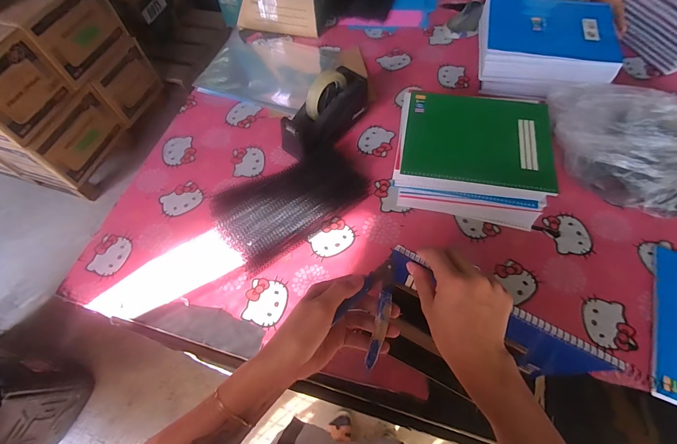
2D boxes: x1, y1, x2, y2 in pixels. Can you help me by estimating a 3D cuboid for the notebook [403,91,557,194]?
[{"bbox_3d":[0.244,-0.149,0.602,0.241,0.023,0.195,9,63,7],"label":"notebook"}]

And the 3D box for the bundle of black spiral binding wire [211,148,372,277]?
[{"bbox_3d":[-0.094,-0.050,0.653,0.274,0.040,0.183,-32,65,-14],"label":"bundle of black spiral binding wire"}]

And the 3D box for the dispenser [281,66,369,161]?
[{"bbox_3d":[-0.027,-0.221,0.695,0.080,0.121,0.206,33,68,18],"label":"dispenser"}]

